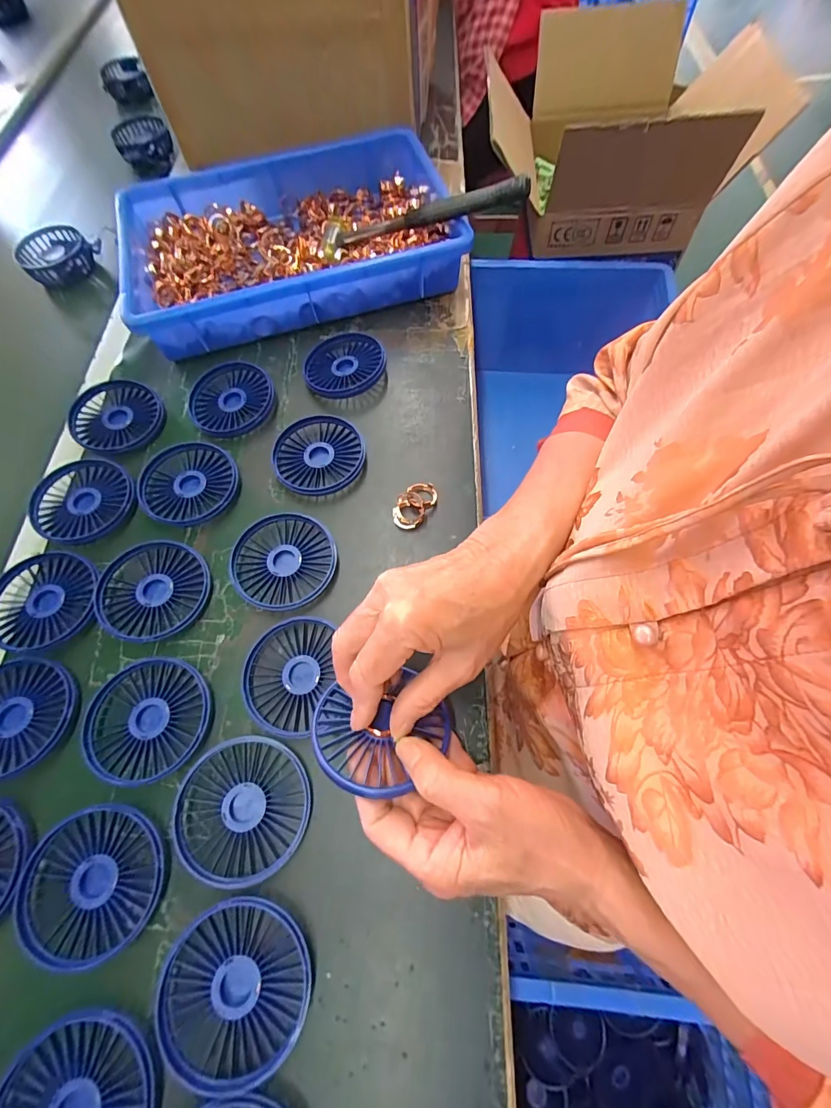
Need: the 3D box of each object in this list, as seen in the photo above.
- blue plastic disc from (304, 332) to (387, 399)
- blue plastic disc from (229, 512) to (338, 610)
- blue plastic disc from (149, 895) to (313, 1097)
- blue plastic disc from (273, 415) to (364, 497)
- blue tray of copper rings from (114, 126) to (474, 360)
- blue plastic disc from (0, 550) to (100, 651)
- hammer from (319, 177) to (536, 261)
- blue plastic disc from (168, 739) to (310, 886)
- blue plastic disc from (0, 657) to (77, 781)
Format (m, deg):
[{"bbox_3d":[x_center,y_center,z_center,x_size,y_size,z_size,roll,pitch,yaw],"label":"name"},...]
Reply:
[{"bbox_3d":[-0.078,-0.201,0.448,0.084,0.017,0.085,0,68,1],"label":"blue plastic disc"},{"bbox_3d":[-0.113,0.007,0.362,0.087,0.012,0.083,0,68,1],"label":"blue plastic disc"},{"bbox_3d":[-0.108,0.261,0.255,0.085,0.012,0.086,0,68,1],"label":"blue plastic disc"},{"bbox_3d":[-0.093,-0.093,0.407,0.086,0.015,0.084,0,68,1],"label":"blue plastic disc"},{"bbox_3d":[-0.150,-0.377,0.496,0.363,0.064,0.264,-16,68,-6],"label":"blue tray of copper rings"},{"bbox_3d":[-0.316,0.037,0.355,0.082,0.013,0.086,0,68,1],"label":"blue plastic disc"},{"bbox_3d":[0.002,-0.363,0.458,0.231,0.026,0.058,1,66,20],"label":"hammer"},{"bbox_3d":[-0.119,0.175,0.290,0.087,0.011,0.084,0,68,1],"label":"blue plastic disc"},{"bbox_3d":[-0.310,0.124,0.320,0.086,0.015,0.084,0,68,1],"label":"blue plastic disc"}]

